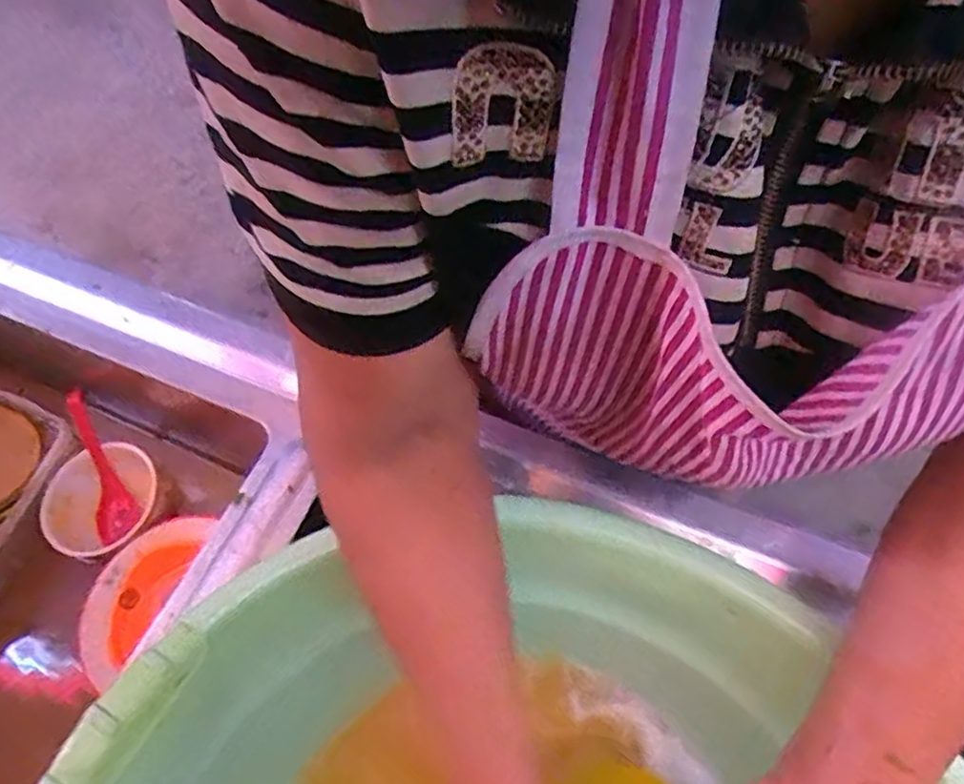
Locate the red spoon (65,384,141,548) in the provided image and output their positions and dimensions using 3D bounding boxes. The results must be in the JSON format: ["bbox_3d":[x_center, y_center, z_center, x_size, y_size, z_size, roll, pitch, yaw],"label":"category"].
[{"bbox_3d":[-0.382,0.077,0.669,0.038,0.054,0.140,-16,102,-7],"label":"red spoon"}]

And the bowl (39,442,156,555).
[{"bbox_3d":[-0.371,0.110,0.666,0.106,0.042,0.114,-1,62,1],"label":"bowl"}]

